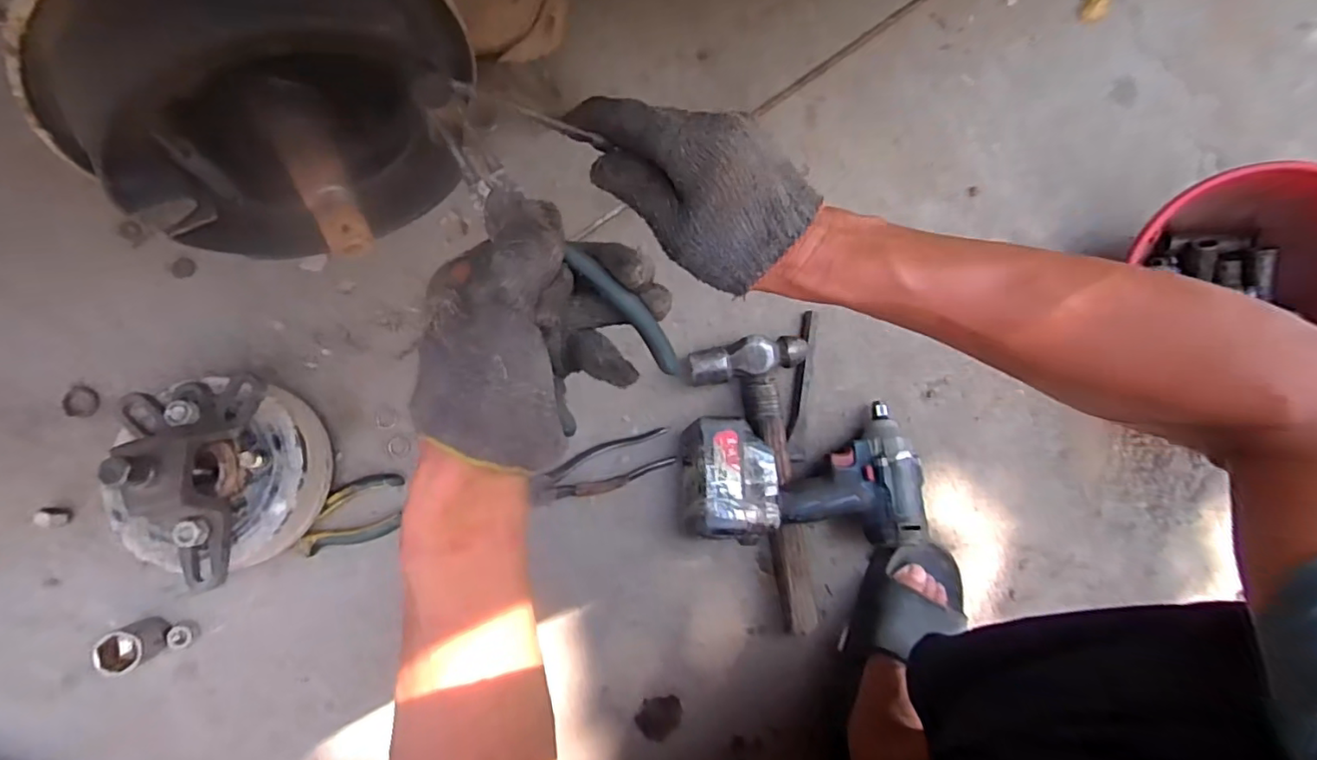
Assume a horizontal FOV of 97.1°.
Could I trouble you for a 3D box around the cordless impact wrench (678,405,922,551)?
[{"bbox_3d":[0.144,0.103,0.589,0.246,0.094,0.140,-5,85,-7],"label":"cordless impact wrench"}]

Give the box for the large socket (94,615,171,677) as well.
[{"bbox_3d":[-0.468,0.237,0.520,0.041,0.040,0.038,-31,89,-9],"label":"large socket"}]

